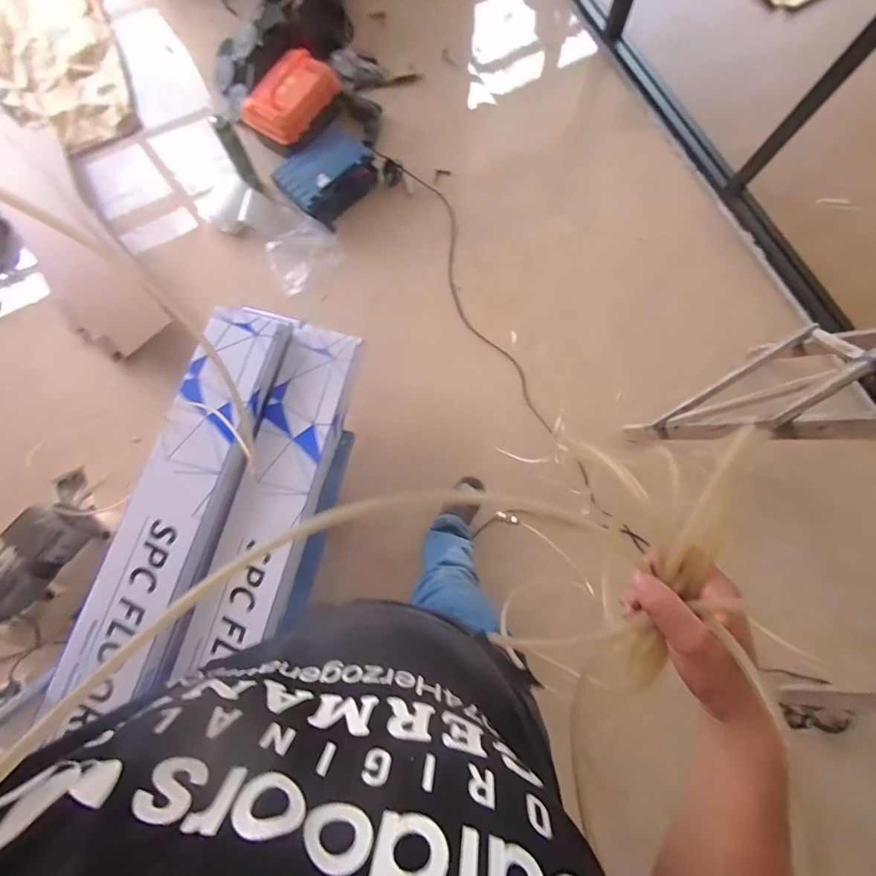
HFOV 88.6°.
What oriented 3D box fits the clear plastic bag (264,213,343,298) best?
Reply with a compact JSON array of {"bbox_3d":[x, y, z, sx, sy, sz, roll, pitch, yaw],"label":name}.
[{"bbox_3d":[-0.508,-0.696,1.692,0.273,0.066,0.234,-35,77,-8],"label":"clear plastic bag"}]

